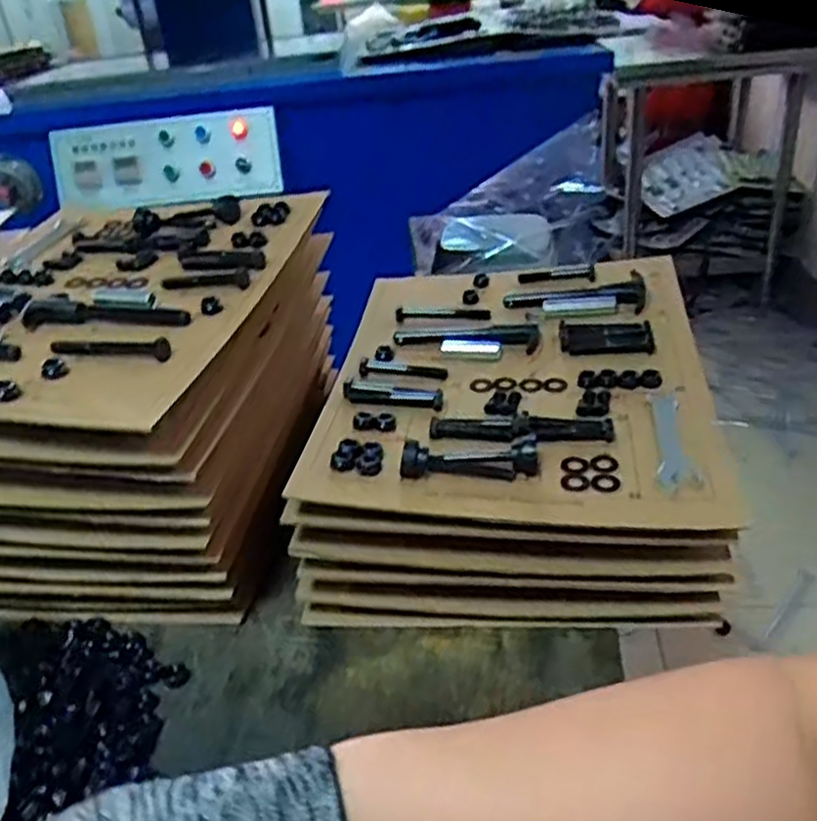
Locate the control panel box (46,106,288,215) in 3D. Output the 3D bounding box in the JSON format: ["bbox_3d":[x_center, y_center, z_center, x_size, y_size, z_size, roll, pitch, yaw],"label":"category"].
[{"bbox_3d":[-0.467,-0.474,1.497,0.445,0.180,0.065,-1,31,11],"label":"control panel box"}]

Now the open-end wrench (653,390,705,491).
[{"bbox_3d":[0.191,0.017,0.575,0.027,0.009,0.125,-1,31,10],"label":"open-end wrench"}]

